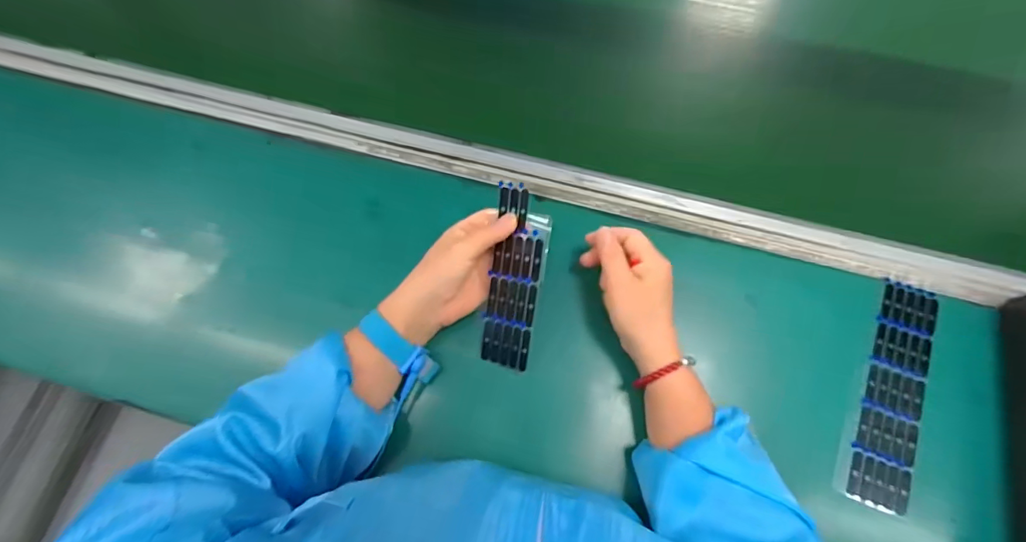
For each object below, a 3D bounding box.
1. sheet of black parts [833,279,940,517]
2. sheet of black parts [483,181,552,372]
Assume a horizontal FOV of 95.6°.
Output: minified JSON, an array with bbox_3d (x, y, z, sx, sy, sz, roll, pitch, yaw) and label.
[{"bbox_3d":[0.329,0.103,0.404,0.053,0.008,0.197,22,73,8],"label":"sheet of black parts"},{"bbox_3d":[0.002,0.006,0.407,0.048,0.007,0.159,11,99,26],"label":"sheet of black parts"}]

